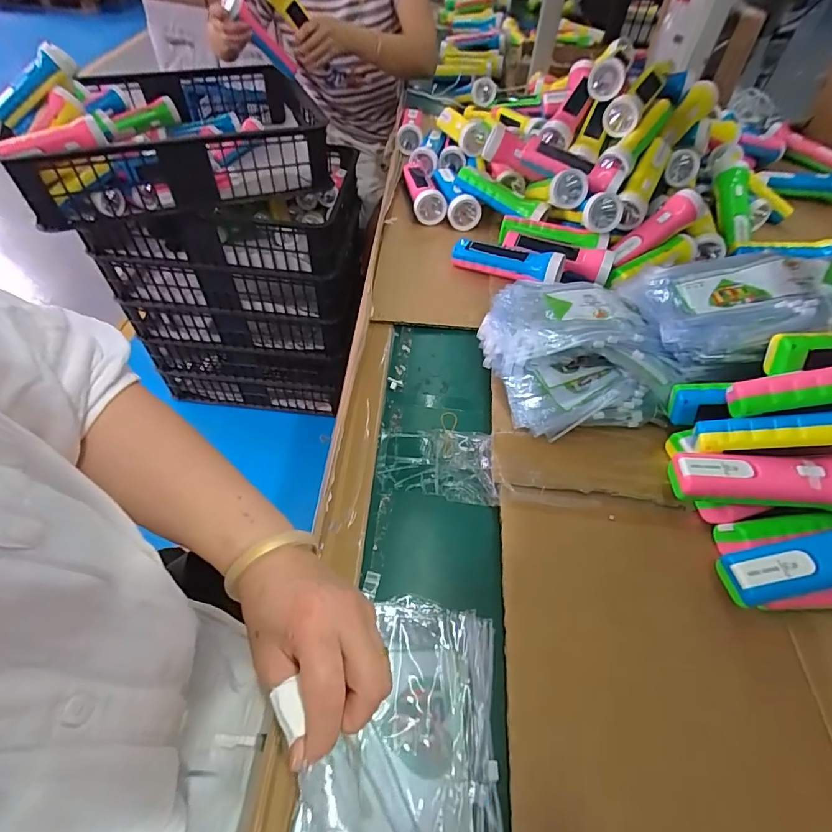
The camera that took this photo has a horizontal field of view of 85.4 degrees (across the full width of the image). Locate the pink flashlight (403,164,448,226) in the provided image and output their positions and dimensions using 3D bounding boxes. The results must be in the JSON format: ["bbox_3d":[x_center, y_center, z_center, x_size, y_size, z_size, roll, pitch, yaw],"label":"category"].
[{"bbox_3d":[0.013,-0.405,0.805,0.056,0.047,0.174,-4,51,-5],"label":"pink flashlight"}]

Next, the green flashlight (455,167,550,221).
[{"bbox_3d":[0.136,-0.363,0.740,0.174,0.034,0.040,38,59,23],"label":"green flashlight"}]

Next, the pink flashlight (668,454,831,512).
[{"bbox_3d":[0.321,0.058,0.403,0.169,0.047,0.040,8,53,2],"label":"pink flashlight"}]

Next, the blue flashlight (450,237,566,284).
[{"bbox_3d":[0.132,-0.235,0.670,0.170,0.042,0.052,25,54,17],"label":"blue flashlight"}]

